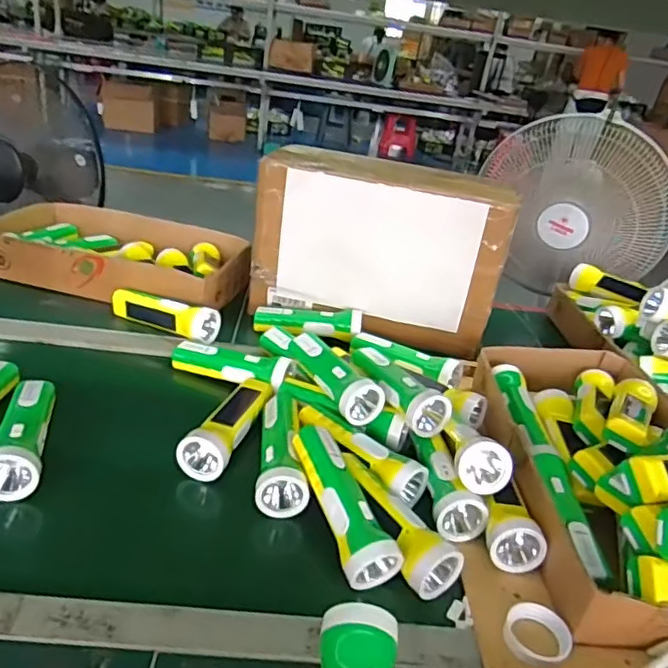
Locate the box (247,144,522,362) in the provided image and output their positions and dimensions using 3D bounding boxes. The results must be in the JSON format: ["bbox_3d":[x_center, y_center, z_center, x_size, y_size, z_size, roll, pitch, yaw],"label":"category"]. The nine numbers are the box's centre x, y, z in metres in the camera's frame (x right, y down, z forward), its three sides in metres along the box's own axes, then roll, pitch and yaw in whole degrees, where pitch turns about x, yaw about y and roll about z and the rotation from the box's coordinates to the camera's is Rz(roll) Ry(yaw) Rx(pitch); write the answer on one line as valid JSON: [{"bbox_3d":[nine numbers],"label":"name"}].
[{"bbox_3d":[0.076,-0.141,0.953,0.380,0.247,0.180,14,28,11],"label":"box"}]

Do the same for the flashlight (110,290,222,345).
[{"bbox_3d":[-0.254,-0.030,0.890,0.171,0.056,0.050,19,29,20],"label":"flashlight"}]

